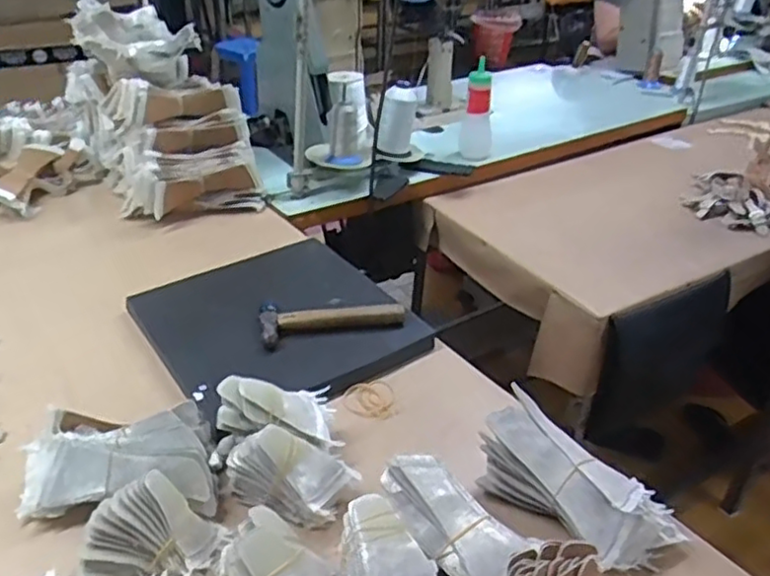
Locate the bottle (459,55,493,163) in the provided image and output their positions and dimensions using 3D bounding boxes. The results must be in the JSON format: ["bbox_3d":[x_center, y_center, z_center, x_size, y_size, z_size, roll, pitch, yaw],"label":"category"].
[{"bbox_3d":[0.189,-0.358,1.360,0.065,0.172,0.048,5,33,5],"label":"bottle"}]

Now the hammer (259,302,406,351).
[{"bbox_3d":[-0.071,0.041,0.890,0.185,0.036,0.063,-9,34,-15],"label":"hammer"}]

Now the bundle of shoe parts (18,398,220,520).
[{"bbox_3d":[-0.260,0.169,0.667,0.182,0.064,0.112,-3,33,-7],"label":"bundle of shoe parts"}]

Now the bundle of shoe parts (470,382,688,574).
[{"bbox_3d":[0.185,0.189,0.656,0.097,0.069,0.197,-26,42,-36],"label":"bundle of shoe parts"}]

